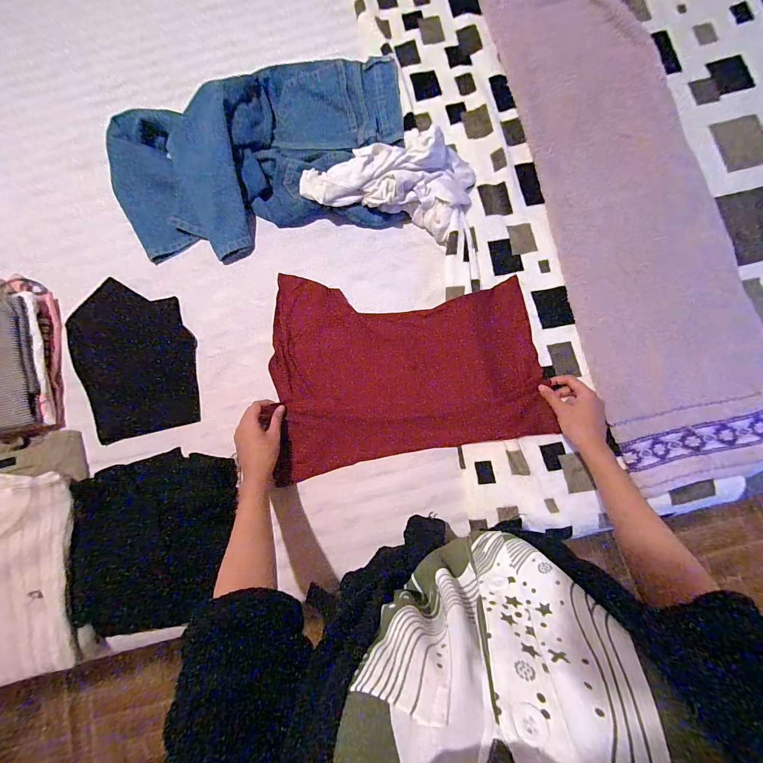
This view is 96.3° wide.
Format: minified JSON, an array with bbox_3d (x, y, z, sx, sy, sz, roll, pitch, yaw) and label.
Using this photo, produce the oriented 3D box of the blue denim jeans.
[{"bbox_3d":[-0.216,-0.391,0.592,0.534,0.076,0.321,-13,81,0],"label":"blue denim jeans"}]

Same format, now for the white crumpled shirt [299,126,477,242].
[{"bbox_3d":[0.007,-0.331,0.554,0.278,0.079,0.143,12,82,4],"label":"white crumpled shirt"}]

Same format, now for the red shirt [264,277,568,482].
[{"bbox_3d":[0.036,-0.024,0.559,0.417,0.028,0.306,-6,81,1],"label":"red shirt"}]

